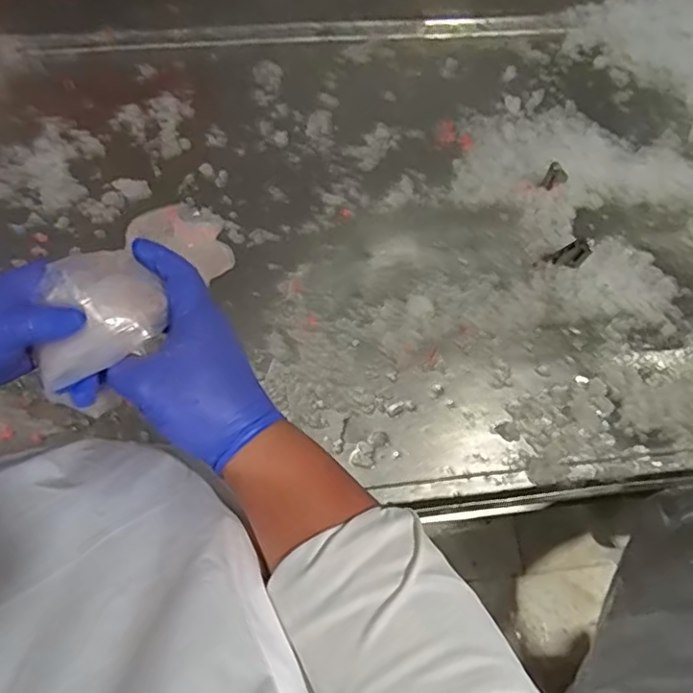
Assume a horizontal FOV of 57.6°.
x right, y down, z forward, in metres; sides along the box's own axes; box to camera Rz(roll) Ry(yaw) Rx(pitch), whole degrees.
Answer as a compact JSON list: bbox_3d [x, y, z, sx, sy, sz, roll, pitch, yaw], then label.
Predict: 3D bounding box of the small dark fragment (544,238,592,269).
[{"bbox_3d":[0.283,-0.114,0.792,0.029,0.058,0.018,24,67,-22],"label":"small dark fragment"}]

